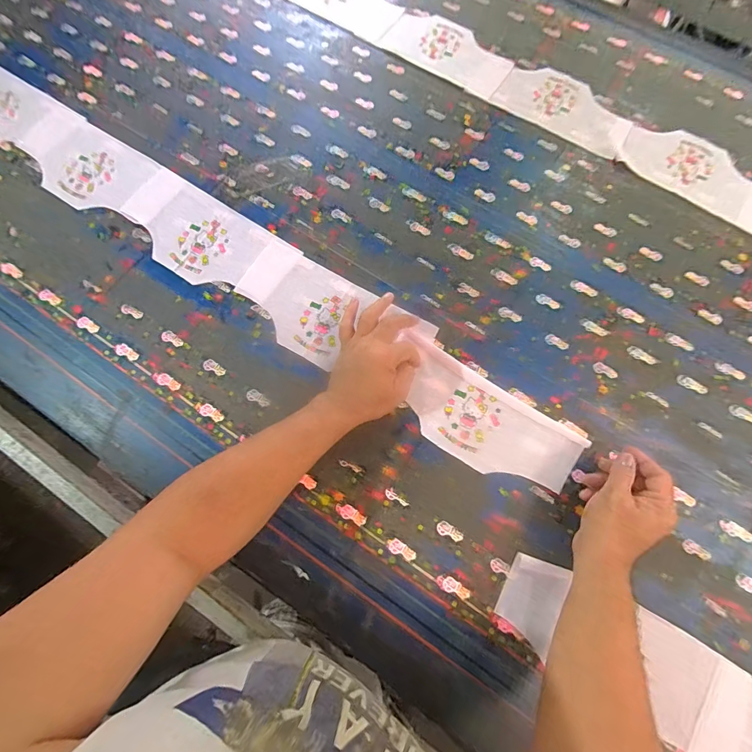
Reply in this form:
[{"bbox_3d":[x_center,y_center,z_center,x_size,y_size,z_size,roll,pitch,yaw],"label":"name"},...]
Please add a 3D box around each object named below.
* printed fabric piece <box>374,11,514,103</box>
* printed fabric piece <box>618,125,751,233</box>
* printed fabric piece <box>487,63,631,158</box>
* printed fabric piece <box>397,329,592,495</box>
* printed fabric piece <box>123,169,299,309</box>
[{"bbox_3d":[0.137,-0.607,0.713,0.237,0.004,0.138,34,75,9],"label":"printed fabric piece"},{"bbox_3d":[0.542,-0.347,0.642,0.248,0.006,0.135,34,75,9],"label":"printed fabric piece"},{"bbox_3d":[0.334,-0.476,0.677,0.235,0.006,0.132,34,75,9],"label":"printed fabric piece"},{"bbox_3d":[0.135,0.058,0.513,0.267,0.007,0.114,33,75,8],"label":"printed fabric piece"},{"bbox_3d":[-0.263,-0.210,0.582,0.282,0.009,0.132,33,75,8],"label":"printed fabric piece"}]

